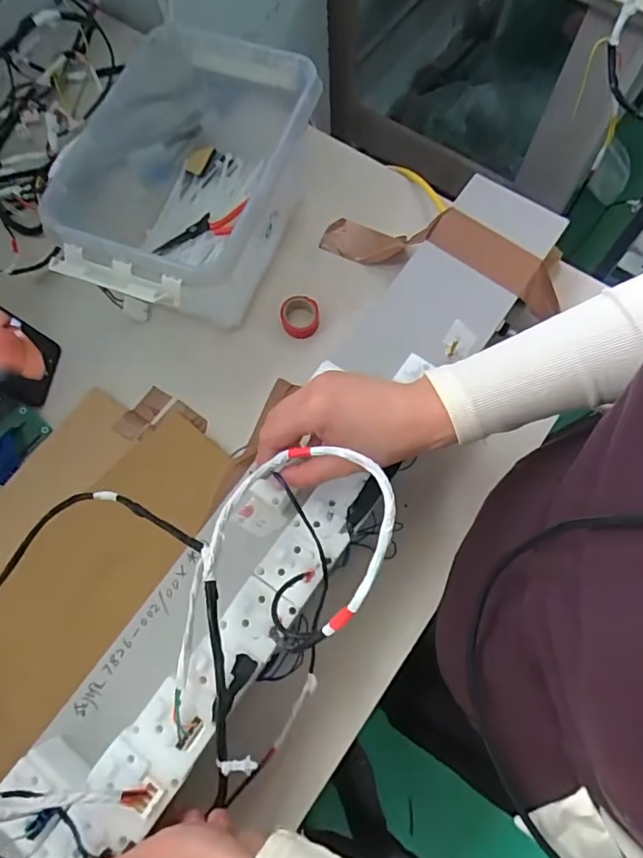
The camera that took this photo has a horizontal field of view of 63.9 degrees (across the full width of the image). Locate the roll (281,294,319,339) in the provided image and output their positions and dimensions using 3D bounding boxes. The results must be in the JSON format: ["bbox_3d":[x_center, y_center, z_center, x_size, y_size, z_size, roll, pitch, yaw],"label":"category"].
[{"bbox_3d":[-0.024,-0.128,0.580,0.042,0.015,0.049,-1,71,2],"label":"roll"}]

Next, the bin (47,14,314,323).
[{"bbox_3d":[-0.147,-0.257,0.560,0.221,0.143,0.328,21,73,9],"label":"bin"}]

